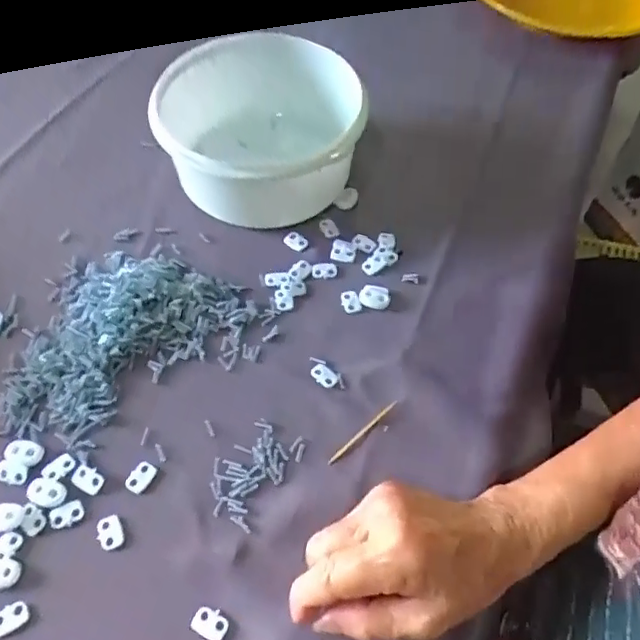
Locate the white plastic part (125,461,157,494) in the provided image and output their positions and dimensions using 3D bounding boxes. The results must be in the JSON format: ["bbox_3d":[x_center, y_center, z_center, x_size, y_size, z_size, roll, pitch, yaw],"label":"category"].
[{"bbox_3d":[-0.111,0.096,0.358,0.013,0.004,0.019,28,60,14],"label":"white plastic part"}]

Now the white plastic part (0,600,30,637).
[{"bbox_3d":[-0.168,0.161,0.314,0.019,0.004,0.013,-26,62,-19],"label":"white plastic part"}]

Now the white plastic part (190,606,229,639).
[{"bbox_3d":[-0.060,0.165,0.316,0.020,0.004,0.014,17,57,8],"label":"white plastic part"}]

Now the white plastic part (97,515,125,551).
[{"bbox_3d":[-0.123,0.124,0.340,0.014,0.004,0.020,-19,60,-15],"label":"white plastic part"}]

